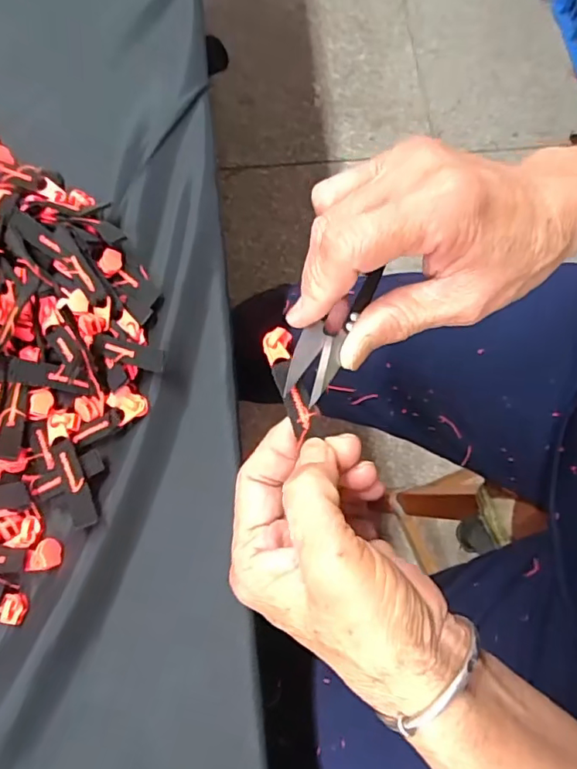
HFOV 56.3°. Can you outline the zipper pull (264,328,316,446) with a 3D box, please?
[{"bbox_3d":[0.000,-0.003,0.237,0.013,0.008,0.050,-15,70,-6],"label":"zipper pull"}]

